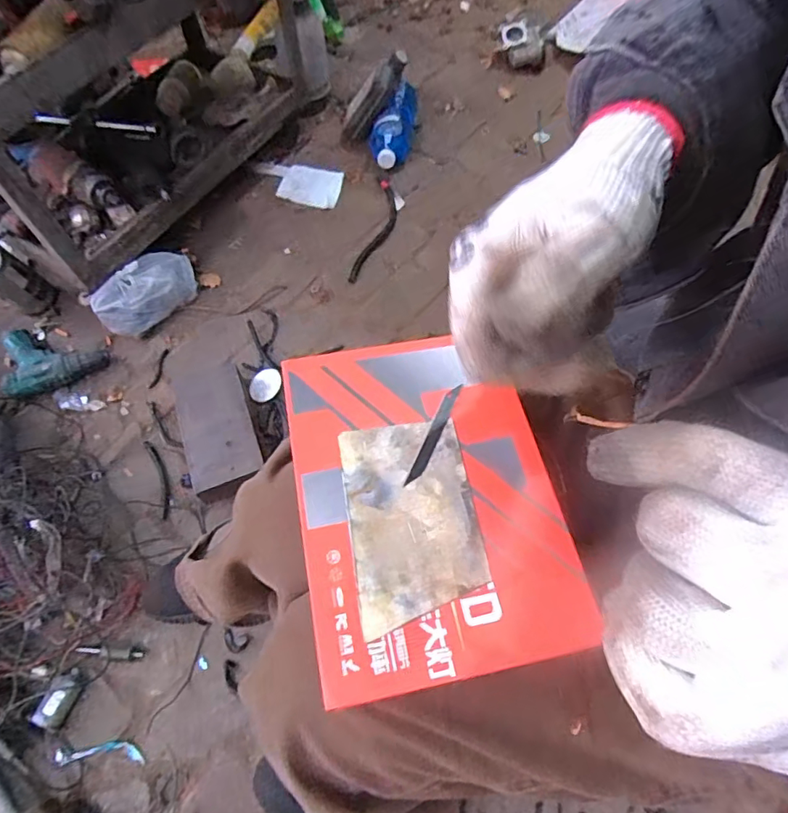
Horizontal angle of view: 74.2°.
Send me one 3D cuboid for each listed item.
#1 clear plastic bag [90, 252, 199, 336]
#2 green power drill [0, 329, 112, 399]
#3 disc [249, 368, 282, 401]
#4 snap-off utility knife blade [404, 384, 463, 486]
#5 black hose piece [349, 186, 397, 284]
[{"bbox_3d":[-0.468,-0.216,1.000,0.089,0.102,0.192,28,65,16],"label":"clear plastic bag"},{"bbox_3d":[-0.628,-0.093,0.964,0.168,0.051,0.138,-19,64,-10],"label":"green power drill"},{"bbox_3d":[-0.234,-0.039,0.948,0.060,0.005,0.057,-2,80,10],"label":"disc"},{"bbox_3d":[0.025,0.017,0.330,0.009,0.004,0.075,23,64,11],"label":"snap-off utility knife blade"},{"bbox_3d":[-0.032,-0.373,1.119,0.053,0.014,0.289,13,63,6],"label":"black hose piece"}]

